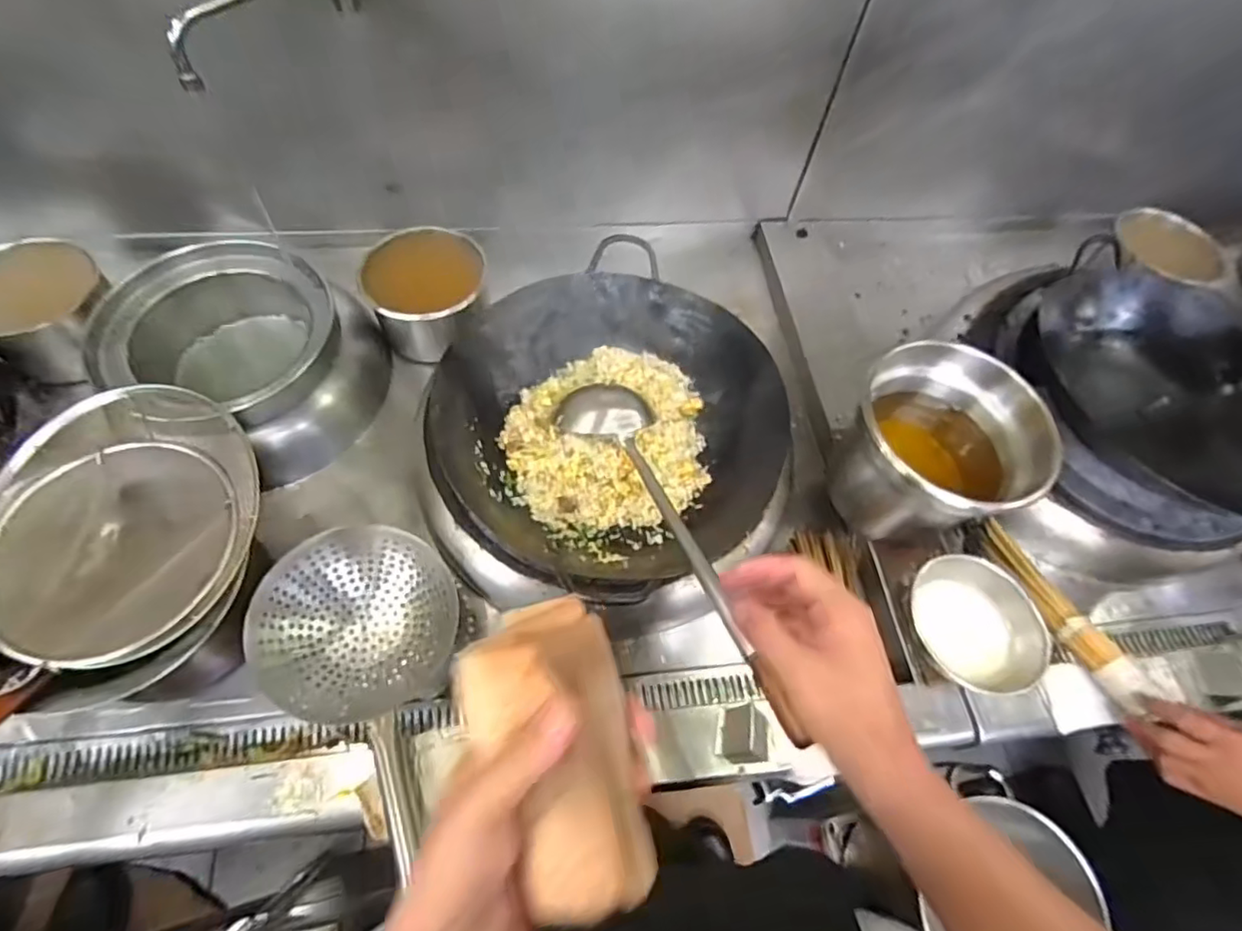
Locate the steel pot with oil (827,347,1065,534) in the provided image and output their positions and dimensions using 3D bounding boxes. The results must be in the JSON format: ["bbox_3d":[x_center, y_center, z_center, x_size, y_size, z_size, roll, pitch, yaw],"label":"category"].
[{"bbox_3d":[0.395,-0.013,0.776,0.202,0.178,0.216,-32,67,-21],"label":"steel pot with oil"}]

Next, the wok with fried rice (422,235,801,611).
[{"bbox_3d":[-0.014,-0.051,0.777,0.409,0.120,0.398,-36,68,-23],"label":"wok with fried rice"}]

